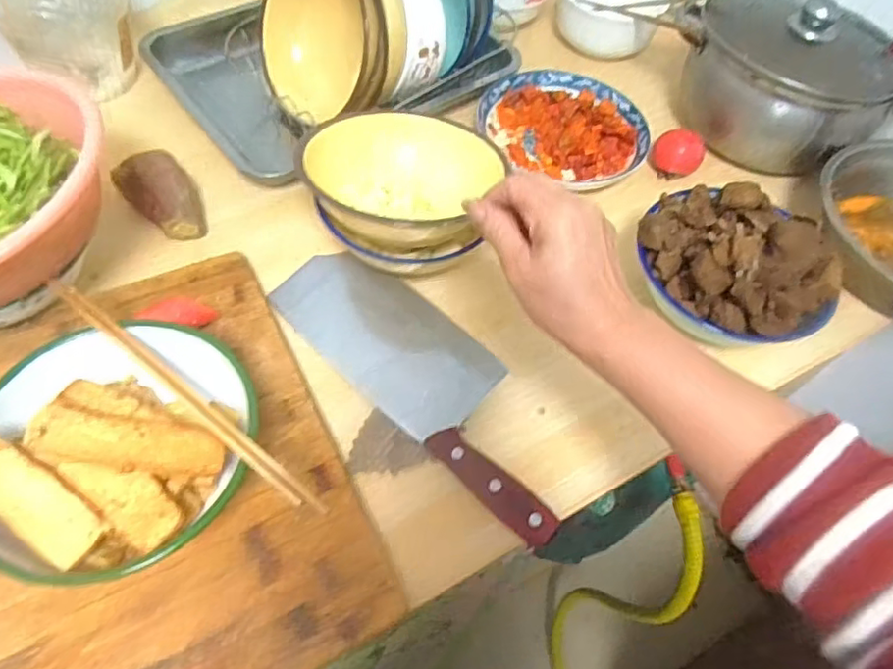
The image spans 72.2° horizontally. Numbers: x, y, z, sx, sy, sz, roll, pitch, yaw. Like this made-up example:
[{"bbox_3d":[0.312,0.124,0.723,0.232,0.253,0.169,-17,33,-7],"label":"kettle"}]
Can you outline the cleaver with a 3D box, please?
[{"bbox_3d":[-0.019,0.031,0.535,0.322,0.028,0.098,40,62,20],"label":"cleaver"}]

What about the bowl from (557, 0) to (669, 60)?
[{"bbox_3d":[0.217,-0.433,0.828,0.139,0.084,0.139,24,58,11],"label":"bowl"}]

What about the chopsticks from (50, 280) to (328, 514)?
[{"bbox_3d":[-0.181,0.037,0.411,0.264,0.011,0.012,35,60,17],"label":"chopsticks"}]

